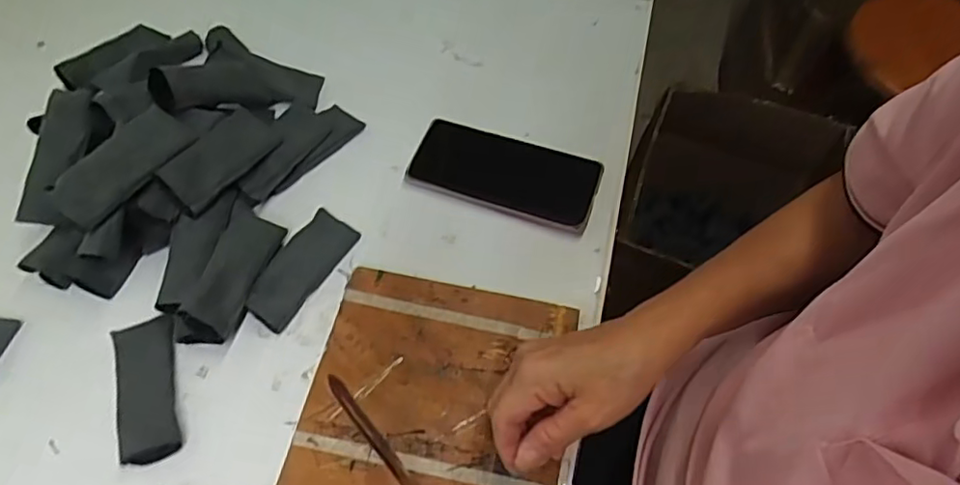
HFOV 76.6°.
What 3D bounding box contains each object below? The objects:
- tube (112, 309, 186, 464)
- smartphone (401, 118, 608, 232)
[{"bbox_3d":[-0.229,0.099,0.422,0.040,0.019,0.101,-20,61,-12],"label":"tube"},{"bbox_3d":[0.021,-0.061,0.530,0.159,0.015,0.074,16,61,9],"label":"smartphone"}]

